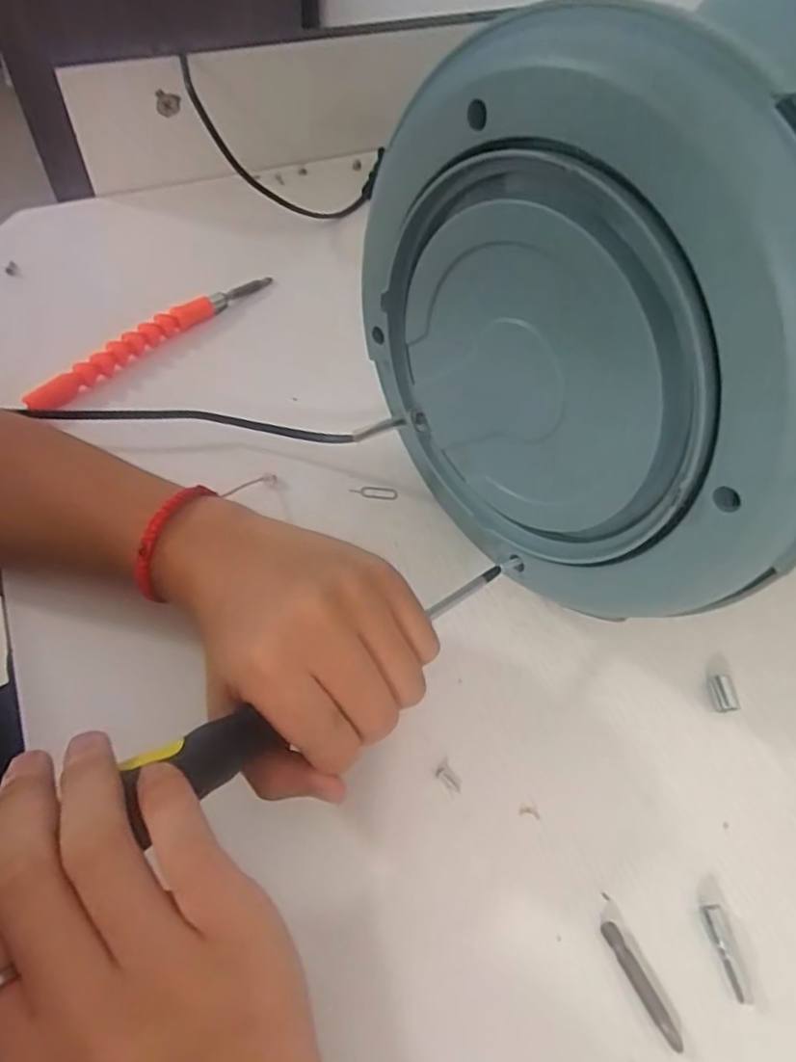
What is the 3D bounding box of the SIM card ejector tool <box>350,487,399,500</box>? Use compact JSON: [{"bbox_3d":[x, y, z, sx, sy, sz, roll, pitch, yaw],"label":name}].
[{"bbox_3d":[-0.015,-0.023,0.408,0.029,0.004,0.008,4,72,2],"label":"SIM card ejector tool"}]

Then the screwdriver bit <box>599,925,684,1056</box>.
[{"bbox_3d":[0.102,0.189,0.277,0.008,0.004,0.049,-23,64,-17],"label":"screwdriver bit"}]

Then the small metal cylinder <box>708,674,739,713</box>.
[{"bbox_3d":[0.168,0.084,0.345,0.011,0.009,0.019,-1,59,-5],"label":"small metal cylinder"}]

